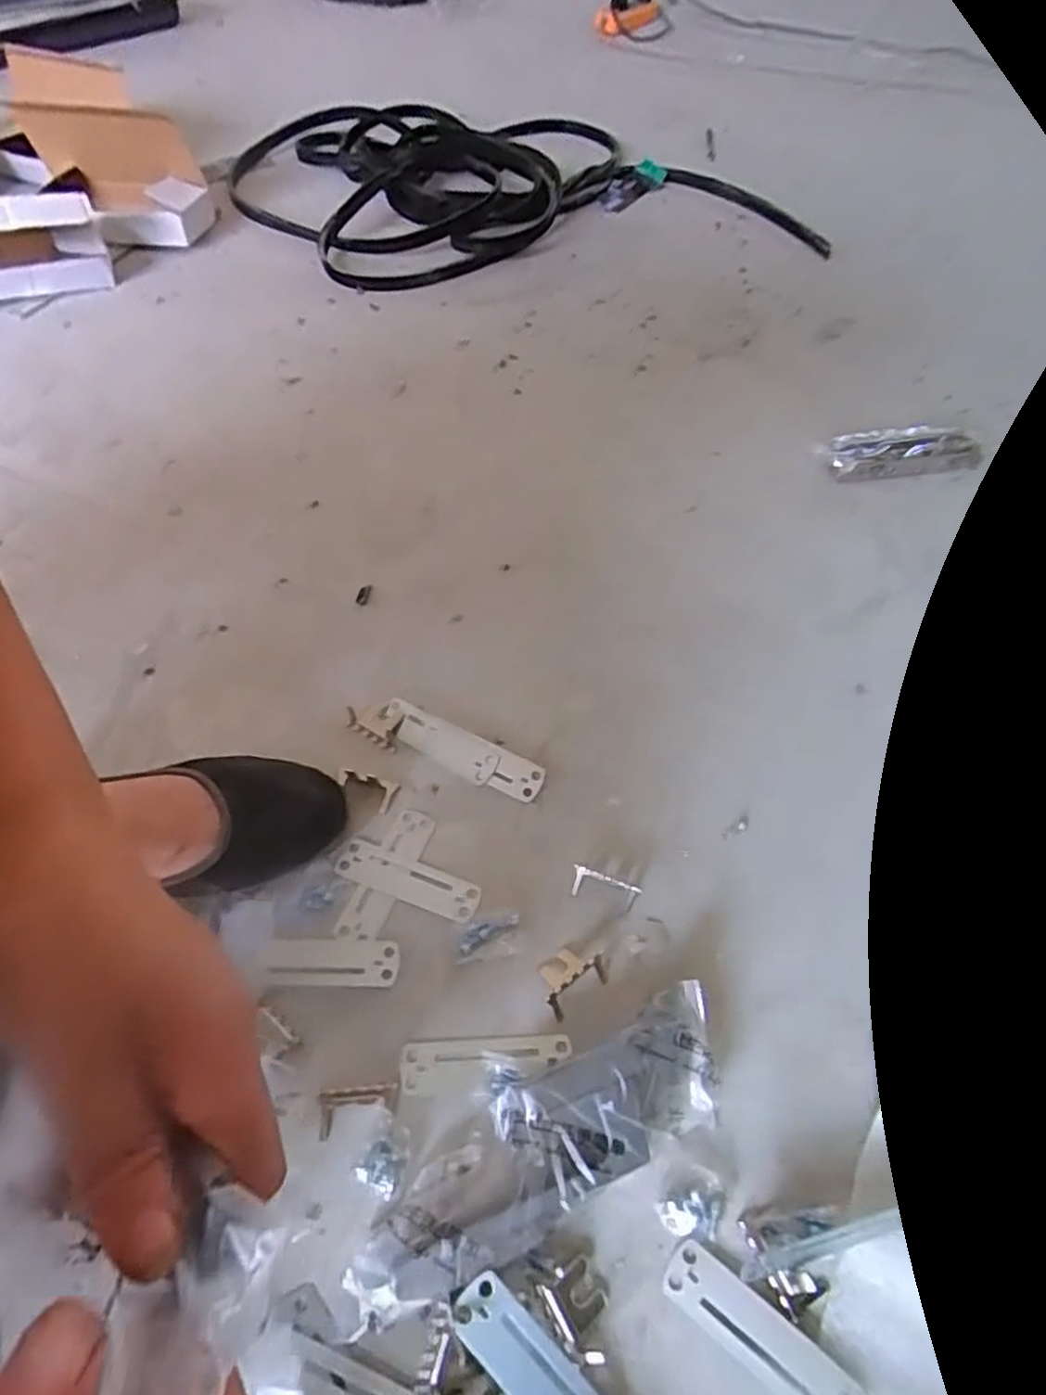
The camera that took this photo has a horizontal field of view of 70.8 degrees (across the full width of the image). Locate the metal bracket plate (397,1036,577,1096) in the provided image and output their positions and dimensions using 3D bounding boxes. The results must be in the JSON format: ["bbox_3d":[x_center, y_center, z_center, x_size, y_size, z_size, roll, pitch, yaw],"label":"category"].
[{"bbox_3d":[-0.020,0.205,0.413,0.094,0.005,0.026,-3,54,-5],"label":"metal bracket plate"}]

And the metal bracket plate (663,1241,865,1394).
[{"bbox_3d":[0.113,0.299,0.345,0.092,0.008,0.029,34,59,20],"label":"metal bracket plate"}]

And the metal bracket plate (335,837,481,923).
[{"bbox_3d":[-0.074,0.117,0.474,0.095,0.004,0.027,19,55,10],"label":"metal bracket plate"}]

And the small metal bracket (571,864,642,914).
[{"bbox_3d":[0.051,0.121,0.467,0.044,0.016,0.015,19,55,11],"label":"small metal bracket"}]

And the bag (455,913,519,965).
[{"bbox_3d":[-0.022,0.147,0.451,0.040,0.004,0.025,-7,54,-8],"label":"bag"}]

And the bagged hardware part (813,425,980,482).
[{"bbox_3d":[0.378,-0.245,0.740,0.172,0.032,0.046,-10,55,-10],"label":"bagged hardware part"}]

